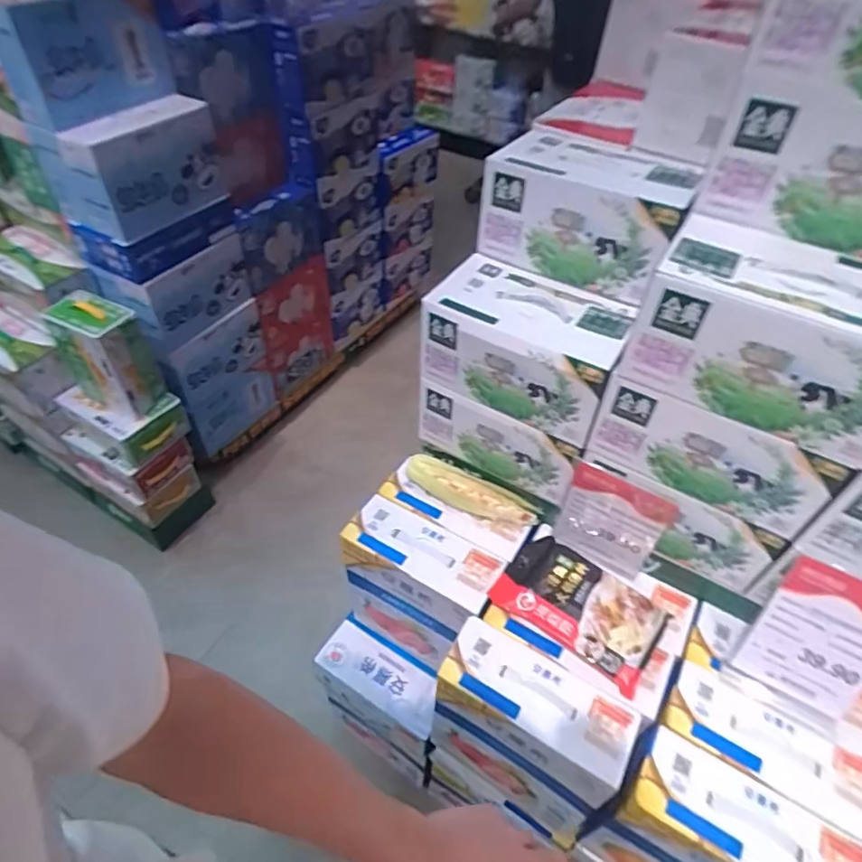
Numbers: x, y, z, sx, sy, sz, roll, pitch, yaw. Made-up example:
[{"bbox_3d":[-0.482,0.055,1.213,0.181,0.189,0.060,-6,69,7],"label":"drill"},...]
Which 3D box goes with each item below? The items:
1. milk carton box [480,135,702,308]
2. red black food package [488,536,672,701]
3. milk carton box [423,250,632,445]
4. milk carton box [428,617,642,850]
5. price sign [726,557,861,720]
[{"bbox_3d":[0.257,-0.370,0.931,0.300,0.157,0.230,28,50,19],"label":"milk carton box"},{"bbox_3d":[0.238,0.271,0.890,0.245,0.043,0.166,32,51,22],"label":"red black food package"},{"bbox_3d":[0.150,-0.136,0.898,0.297,0.158,0.195,27,49,19],"label":"milk carton box"},{"bbox_3d":[0.145,0.496,0.924,0.279,0.344,0.107,28,49,19],"label":"milk carton box"},{"bbox_3d":[0.533,0.288,0.771,0.149,0.208,0.010,26,25,20],"label":"price sign"}]

